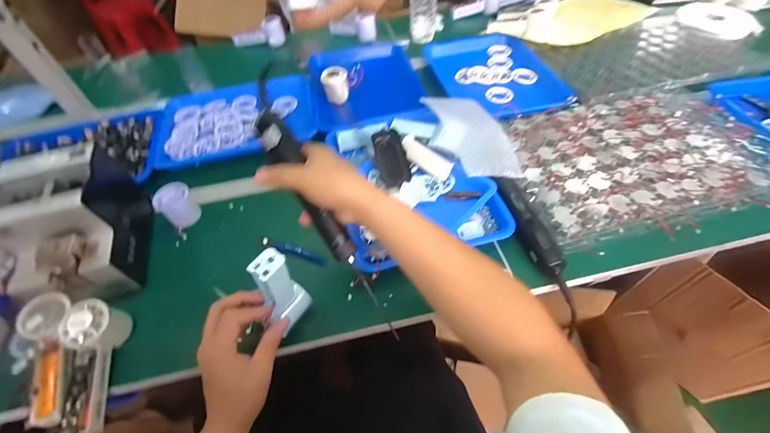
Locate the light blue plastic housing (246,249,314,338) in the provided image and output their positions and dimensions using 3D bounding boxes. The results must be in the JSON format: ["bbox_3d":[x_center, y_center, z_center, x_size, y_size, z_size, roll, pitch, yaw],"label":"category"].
[{"bbox_3d":[-0.123,0.089,0.404,0.025,0.137,0.054,24,58,19],"label":"light blue plastic housing"}]

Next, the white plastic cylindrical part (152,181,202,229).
[{"bbox_3d":[-0.356,-0.017,0.583,0.067,0.047,0.058,36,63,29],"label":"white plastic cylindrical part"}]

